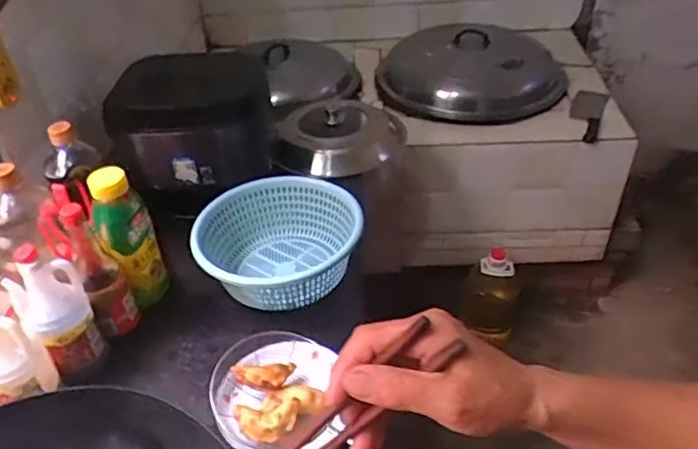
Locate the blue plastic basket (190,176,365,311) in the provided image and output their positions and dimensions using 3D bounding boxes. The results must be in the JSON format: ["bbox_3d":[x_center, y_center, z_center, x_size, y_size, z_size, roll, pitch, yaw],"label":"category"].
[{"bbox_3d":[-0.117,0.036,1.008,0.259,0.117,0.247,-13,39,-12],"label":"blue plastic basket"}]

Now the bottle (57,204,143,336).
[{"bbox_3d":[-0.358,0.065,0.860,0.058,0.206,0.055,-31,45,-30],"label":"bottle"}]

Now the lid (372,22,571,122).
[{"bbox_3d":[0.348,-0.475,1.731,0.510,0.150,0.506,2,38,8],"label":"lid"}]

